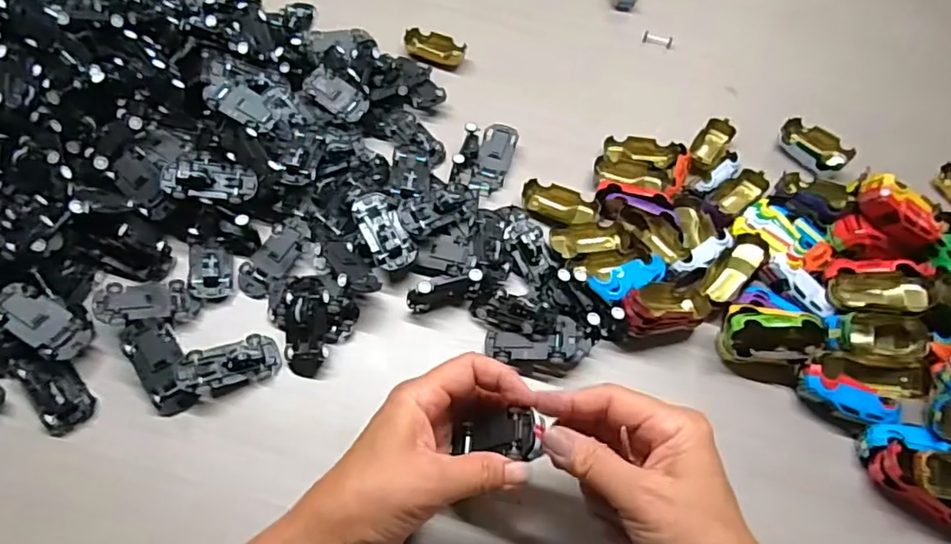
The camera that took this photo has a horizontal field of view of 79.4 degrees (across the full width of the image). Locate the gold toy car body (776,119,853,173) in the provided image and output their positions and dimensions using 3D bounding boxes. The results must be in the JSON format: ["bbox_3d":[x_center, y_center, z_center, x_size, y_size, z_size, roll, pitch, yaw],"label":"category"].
[{"bbox_3d":[0.315,-0.118,0.534,0.032,0.018,0.064,-34,67,-22],"label":"gold toy car body"}]

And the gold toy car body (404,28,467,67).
[{"bbox_3d":[-0.041,-0.227,0.578,0.061,0.012,0.032,20,59,8],"label":"gold toy car body"}]

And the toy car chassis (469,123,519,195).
[{"bbox_3d":[0.017,-0.100,0.504,0.029,0.013,0.072,13,59,4],"label":"toy car chassis"}]

